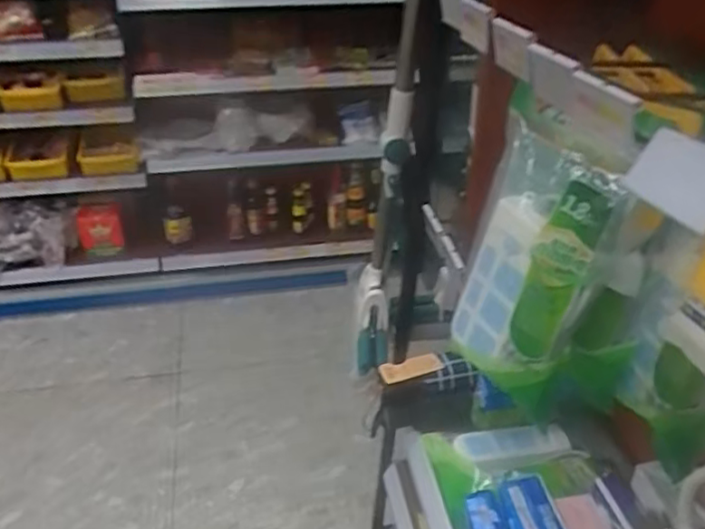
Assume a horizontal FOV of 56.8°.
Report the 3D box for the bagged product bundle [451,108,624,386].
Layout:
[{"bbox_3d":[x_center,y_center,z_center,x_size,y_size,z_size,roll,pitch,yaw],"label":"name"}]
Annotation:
[{"bbox_3d":[0.164,0.003,0.624,0.062,0.237,0.131,-12,35,-19],"label":"bagged product bundle"}]

